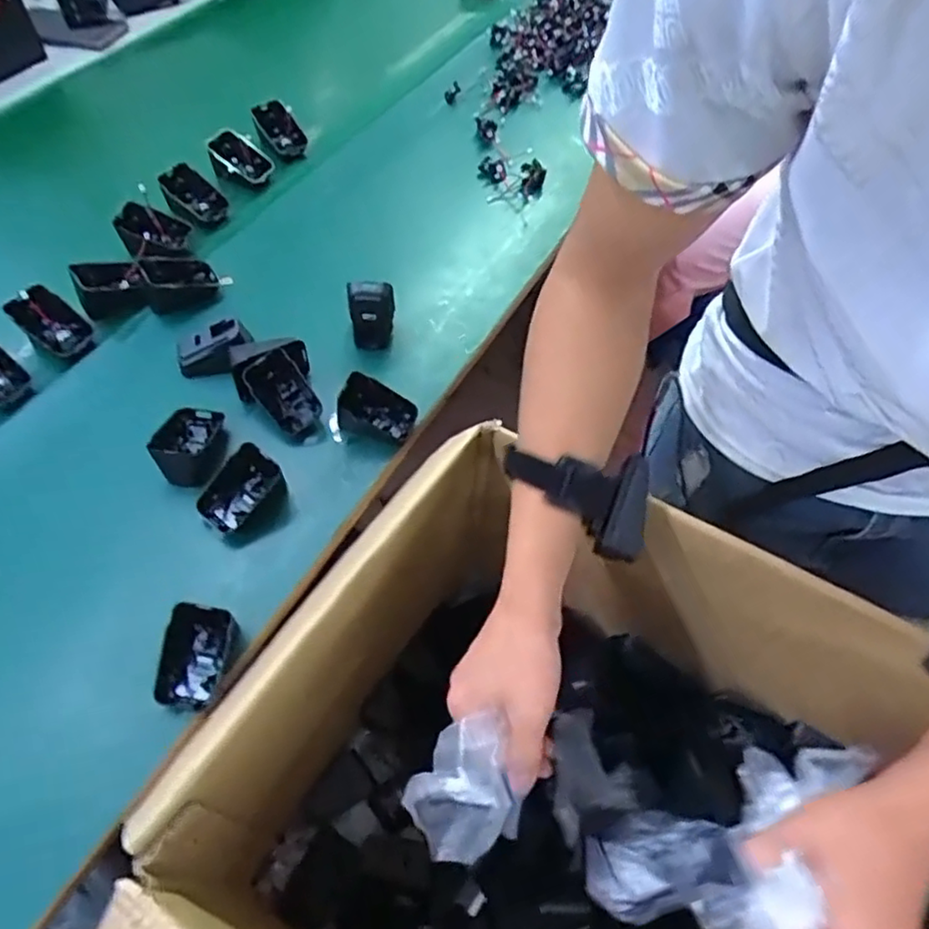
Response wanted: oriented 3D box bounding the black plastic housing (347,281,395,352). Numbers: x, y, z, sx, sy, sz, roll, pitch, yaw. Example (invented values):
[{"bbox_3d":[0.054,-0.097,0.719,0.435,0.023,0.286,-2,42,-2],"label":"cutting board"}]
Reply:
[{"bbox_3d":[-0.088,-0.140,0.631,0.040,0.077,0.021,5,56,0],"label":"black plastic housing"}]

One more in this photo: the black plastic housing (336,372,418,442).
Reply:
[{"bbox_3d":[-0.076,-0.049,0.585,0.063,0.038,0.043,12,56,5],"label":"black plastic housing"}]

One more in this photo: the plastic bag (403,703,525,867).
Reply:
[{"bbox_3d":[-0.003,0.198,0.404,0.063,0.070,0.073,-6,56,-7],"label":"plastic bag"}]

